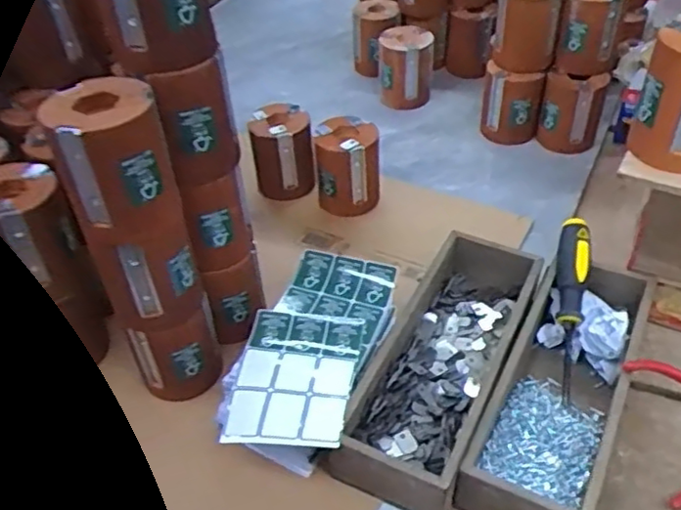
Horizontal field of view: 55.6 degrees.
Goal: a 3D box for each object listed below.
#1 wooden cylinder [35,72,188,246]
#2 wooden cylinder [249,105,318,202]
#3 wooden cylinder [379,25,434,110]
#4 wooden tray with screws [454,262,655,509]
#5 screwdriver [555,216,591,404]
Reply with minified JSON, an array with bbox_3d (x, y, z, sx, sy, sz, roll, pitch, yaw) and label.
[{"bbox_3d":[-0.169,-0.070,0.489,0.078,0.100,0.073,-17,43,-13],"label":"wooden cylinder"},{"bbox_3d":[-0.073,-0.134,0.856,0.079,0.108,0.077,-6,43,-2],"label":"wooden cylinder"},{"bbox_3d":[0.100,-0.288,0.994,0.083,0.097,0.071,0,43,4],"label":"wooden cylinder"},{"bbox_3d":[0.201,0.119,0.586,0.100,0.069,0.279,17,46,24],"label":"wooden tray with screws"},{"bbox_3d":[0.225,0.050,0.632,0.030,0.025,0.180,6,74,13],"label":"screwdriver"}]

